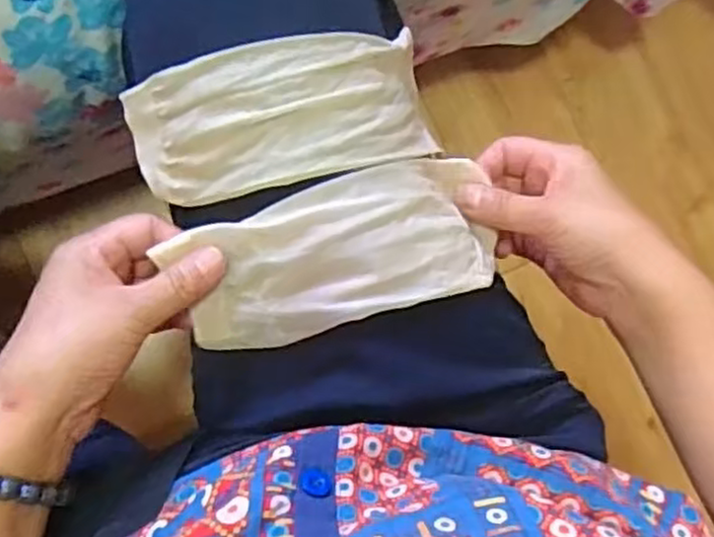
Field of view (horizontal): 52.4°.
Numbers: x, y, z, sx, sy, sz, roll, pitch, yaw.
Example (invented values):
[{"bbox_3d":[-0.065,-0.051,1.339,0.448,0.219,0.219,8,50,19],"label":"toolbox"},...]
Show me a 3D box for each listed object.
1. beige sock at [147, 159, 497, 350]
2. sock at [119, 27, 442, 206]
[{"bbox_3d":[-0.007,-0.007,0.378,0.164,0.052,0.071,-18,90,-8],"label":"beige sock"},{"bbox_3d":[-0.036,-0.076,0.375,0.154,0.058,0.067,-14,89,-4],"label":"sock"}]

